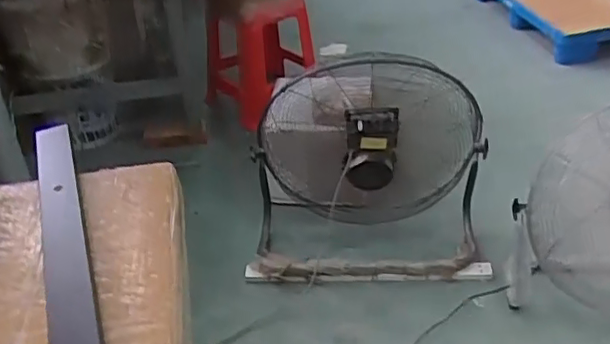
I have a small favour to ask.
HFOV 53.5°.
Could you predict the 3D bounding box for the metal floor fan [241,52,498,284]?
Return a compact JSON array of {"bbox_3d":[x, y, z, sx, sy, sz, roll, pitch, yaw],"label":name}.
[{"bbox_3d":[0.179,-0.029,1.612,0.626,0.585,0.346,-1,34,4],"label":"metal floor fan"}]

